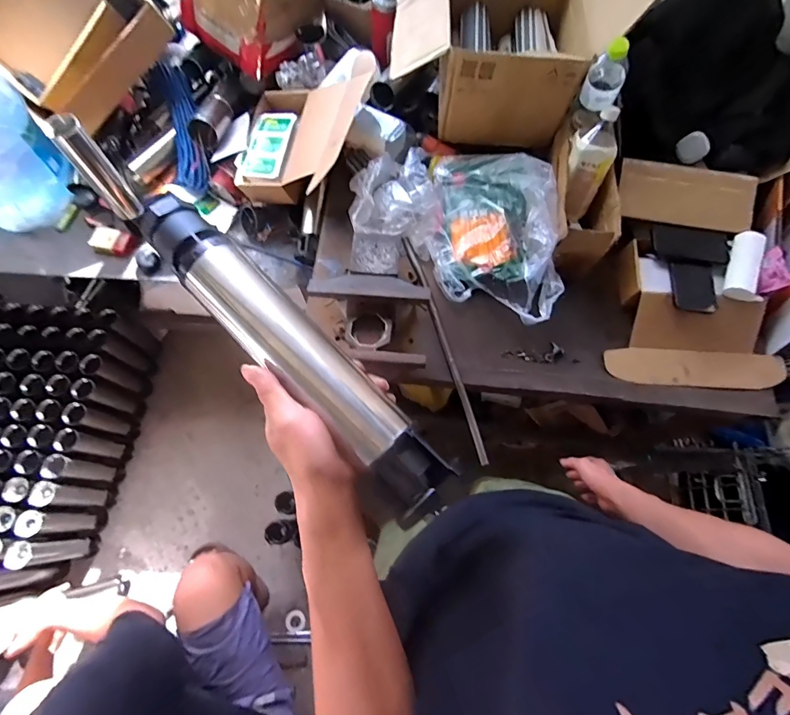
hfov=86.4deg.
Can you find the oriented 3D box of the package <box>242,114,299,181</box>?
[{"bbox_3d":[-0.300,-0.511,1.002,0.110,0.019,0.172,6,80,16],"label":"package"}]

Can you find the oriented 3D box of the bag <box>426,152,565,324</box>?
[{"bbox_3d":[0.199,-0.253,0.862,0.241,0.150,0.373,-2,70,-2],"label":"bag"}]

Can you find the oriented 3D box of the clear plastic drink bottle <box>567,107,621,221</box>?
[{"bbox_3d":[0.385,-0.379,0.839,0.076,0.203,0.065,5,36,0],"label":"clear plastic drink bottle"}]

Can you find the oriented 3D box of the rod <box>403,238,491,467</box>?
[{"bbox_3d":[0.098,-0.033,0.848,0.016,0.017,0.496,-15,71,-7],"label":"rod"}]

